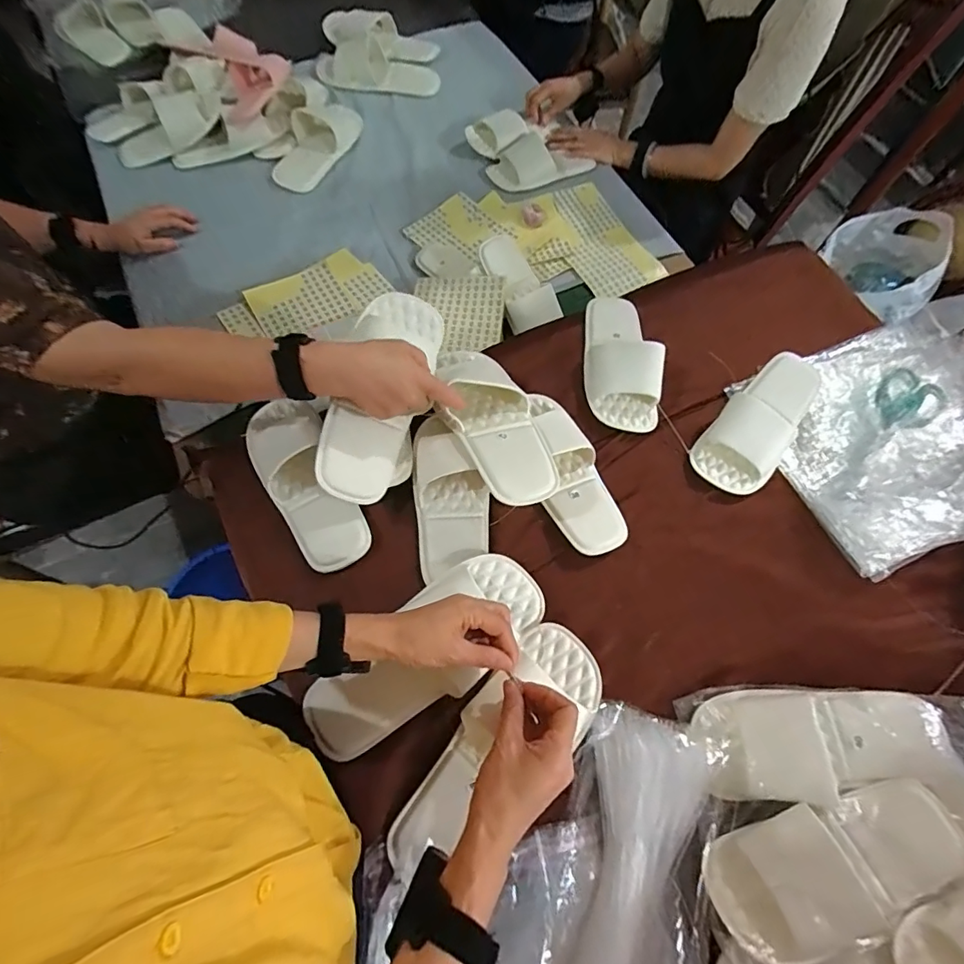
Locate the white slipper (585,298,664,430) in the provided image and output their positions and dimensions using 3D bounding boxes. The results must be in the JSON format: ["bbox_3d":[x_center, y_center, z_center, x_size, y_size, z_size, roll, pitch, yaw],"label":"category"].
[{"bbox_3d":[0.198,-0.183,0.690,0.096,0.067,0.222,2,67,-2],"label":"white slipper"}]

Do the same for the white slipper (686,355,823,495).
[{"bbox_3d":[0.381,-0.088,0.661,0.102,0.065,0.230,37,70,12],"label":"white slipper"}]

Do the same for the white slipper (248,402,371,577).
[{"bbox_3d":[-0.215,0.003,0.575,0.099,0.057,0.241,-24,70,-13],"label":"white slipper"}]

